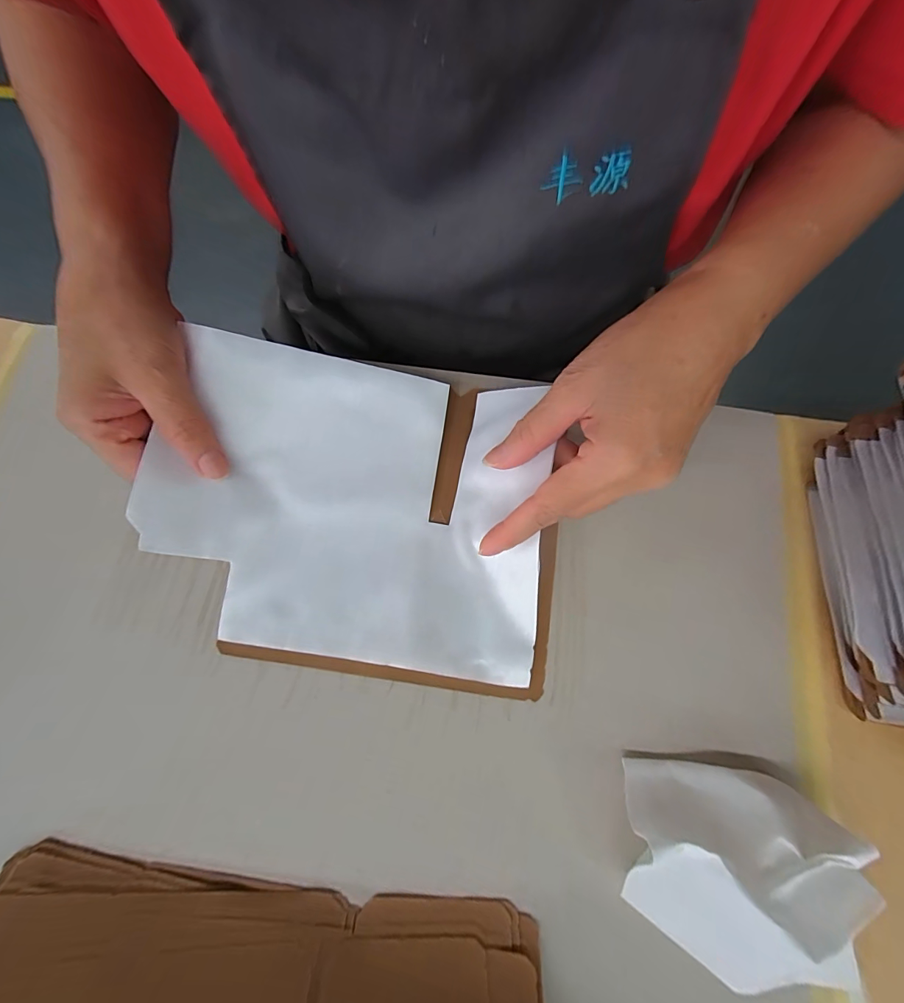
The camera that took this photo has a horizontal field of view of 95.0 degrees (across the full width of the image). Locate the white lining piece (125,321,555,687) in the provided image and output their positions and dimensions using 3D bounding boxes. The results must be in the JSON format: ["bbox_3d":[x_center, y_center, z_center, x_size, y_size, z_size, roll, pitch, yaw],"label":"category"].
[{"bbox_3d":[-0.056,0.001,0.240,0.215,0.057,0.171,6,72,2],"label":"white lining piece"}]

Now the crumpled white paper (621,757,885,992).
[{"bbox_3d":[0.134,0.172,0.193,0.101,0.045,0.078,6,72,2],"label":"crumpled white paper"}]

